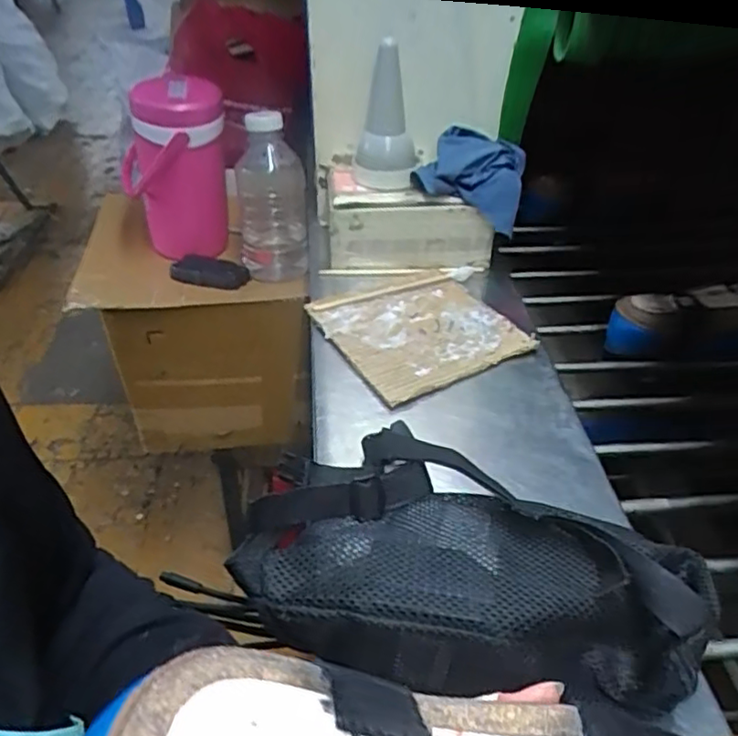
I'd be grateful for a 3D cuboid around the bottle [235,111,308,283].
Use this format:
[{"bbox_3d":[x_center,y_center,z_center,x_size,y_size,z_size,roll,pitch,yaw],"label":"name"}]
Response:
[{"bbox_3d":[-0.132,-0.228,0.867,0.089,0.207,0.077,-3,40,-5],"label":"bottle"}]

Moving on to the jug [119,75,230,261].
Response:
[{"bbox_3d":[-0.264,-0.264,0.878,0.137,0.227,0.112,-10,41,-13],"label":"jug"}]

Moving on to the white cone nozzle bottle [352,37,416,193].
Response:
[{"bbox_3d":[0.021,-0.274,0.698,0.066,0.138,0.079,0,39,-1],"label":"white cone nozzle bottle"}]

